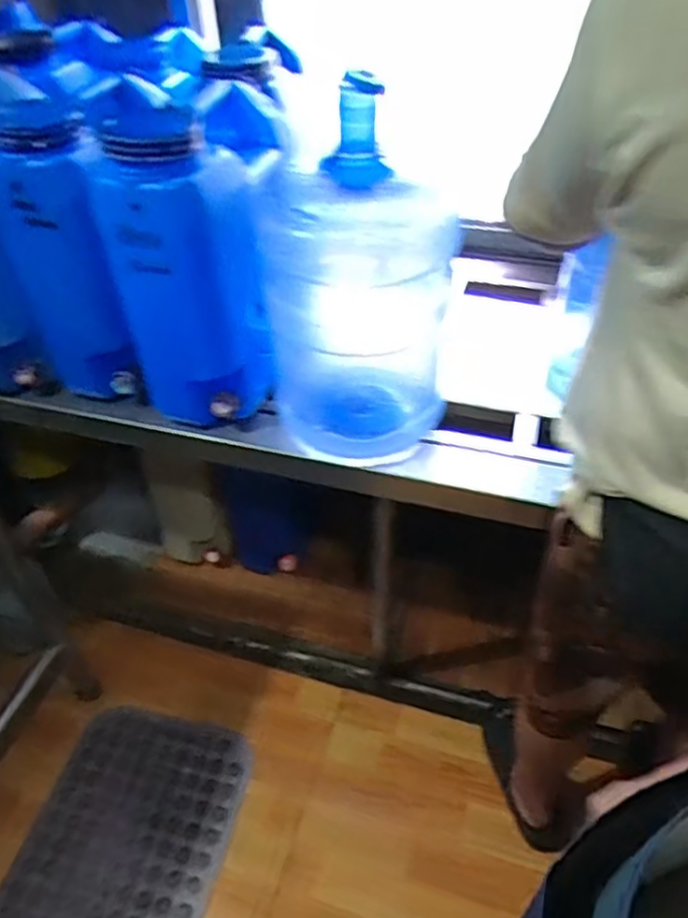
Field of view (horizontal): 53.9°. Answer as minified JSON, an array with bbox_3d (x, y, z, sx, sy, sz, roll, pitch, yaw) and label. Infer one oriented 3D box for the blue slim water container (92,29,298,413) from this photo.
[{"bbox_3d":[-0.187,-0.338,1.049,0.198,0.406,0.405,2,43,4],"label":"blue slim water container"}]

